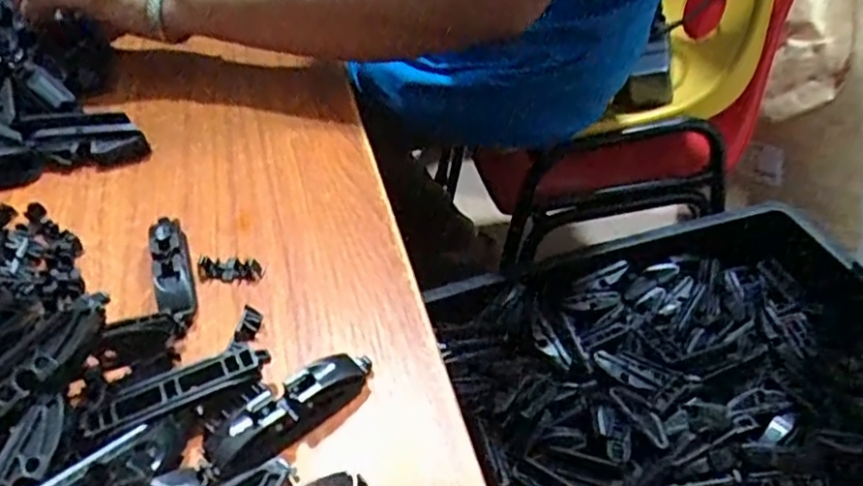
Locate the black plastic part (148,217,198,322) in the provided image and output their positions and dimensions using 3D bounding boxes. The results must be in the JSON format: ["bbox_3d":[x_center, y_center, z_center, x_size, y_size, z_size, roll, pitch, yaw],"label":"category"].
[{"bbox_3d":[-0.139,0.011,0.360,0.017,0.020,0.080,-16,44,-14],"label":"black plastic part"}]

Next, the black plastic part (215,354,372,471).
[{"bbox_3d":[-0.059,0.071,0.292,0.075,0.018,0.017,-32,50,-28],"label":"black plastic part"}]

